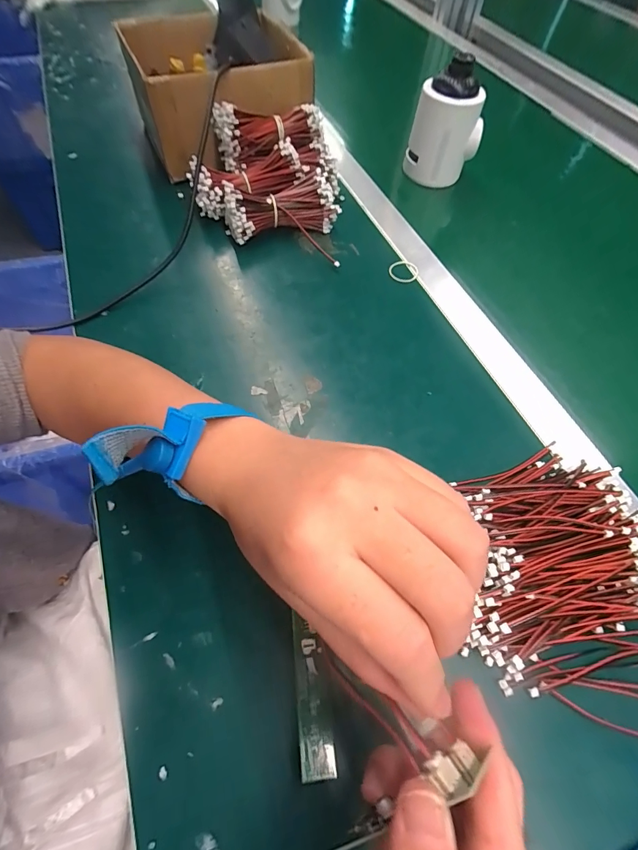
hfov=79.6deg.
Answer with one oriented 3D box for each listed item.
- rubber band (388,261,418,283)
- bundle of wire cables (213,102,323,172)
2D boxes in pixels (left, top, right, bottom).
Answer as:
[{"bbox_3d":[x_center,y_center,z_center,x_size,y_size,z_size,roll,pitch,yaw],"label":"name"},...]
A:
[{"bbox_3d":[0.095,-0.173,0.428,0.032,0.004,0.031,13,63,5],"label":"rubber band"},{"bbox_3d":[-0.057,-0.354,0.459,0.128,0.052,0.044,-18,64,-10],"label":"bundle of wire cables"}]

